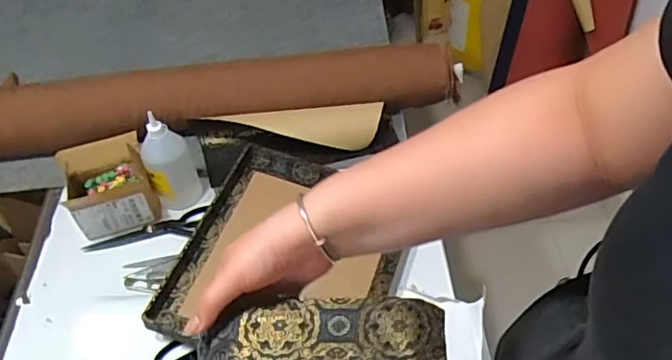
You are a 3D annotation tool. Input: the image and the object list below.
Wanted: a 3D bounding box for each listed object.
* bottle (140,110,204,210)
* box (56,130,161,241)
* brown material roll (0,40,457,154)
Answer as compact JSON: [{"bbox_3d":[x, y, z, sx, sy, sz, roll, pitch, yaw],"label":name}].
[{"bbox_3d":[-0.287,-0.033,0.995,0.077,0.187,0.074,-18,51,-13],"label":"bottle"},{"bbox_3d":[-0.384,0.012,0.987,0.135,0.118,0.116,-18,51,-13],"label":"box"},{"bbox_3d":[-0.503,-0.119,1.101,1.467,0.130,0.111,-7,49,-3],"label":"brown material roll"}]

